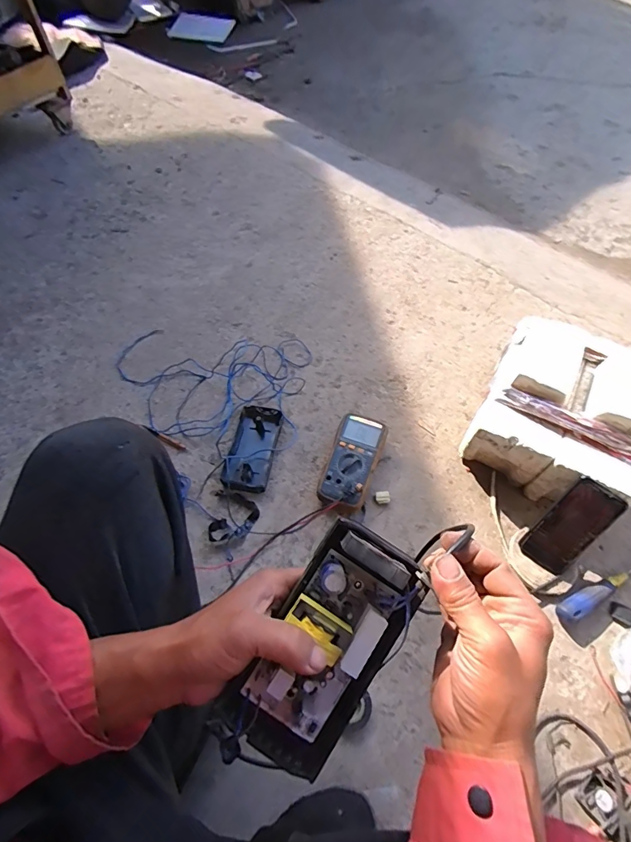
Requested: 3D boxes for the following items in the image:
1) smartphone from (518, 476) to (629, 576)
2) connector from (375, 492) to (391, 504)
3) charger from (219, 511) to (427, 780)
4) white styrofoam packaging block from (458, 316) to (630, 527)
[{"bbox_3d":[0.417,0.175,0.686,0.078,0.015,0.167,39,111,19],"label":"smartphone"},{"bbox_3d":[0.125,0.143,0.779,0.027,0.016,0.021,-4,61,-2],"label":"connector"},{"bbox_3d":[0.007,0.165,0.307,0.085,0.048,0.173,29,90,15],"label":"charger"},{"bbox_3d":[0.452,-0.014,0.780,0.259,0.184,0.288,26,64,14],"label":"white styrofoam packaging block"}]

